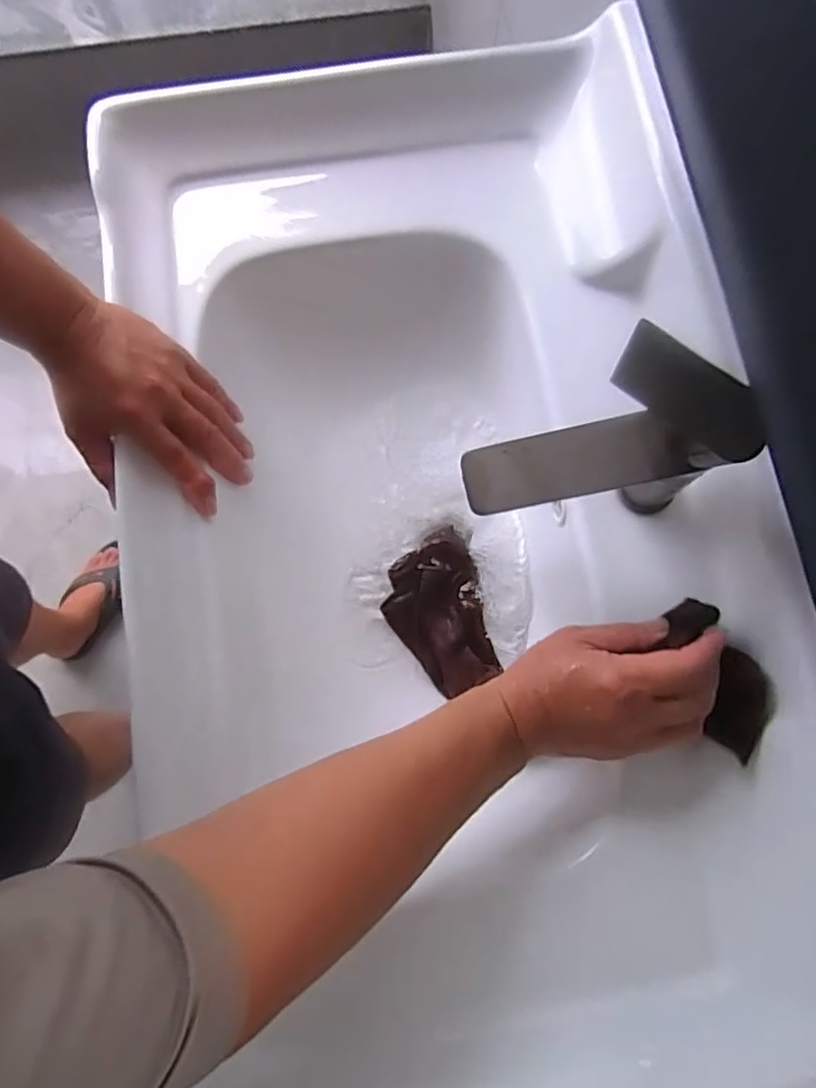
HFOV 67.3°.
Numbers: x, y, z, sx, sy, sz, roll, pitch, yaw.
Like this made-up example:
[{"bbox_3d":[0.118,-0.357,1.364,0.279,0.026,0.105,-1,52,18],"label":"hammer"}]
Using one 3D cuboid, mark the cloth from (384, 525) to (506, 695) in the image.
[{"bbox_3d":[0.033,0.067,0.581,0.094,0.014,0.143,-25,79,-5],"label":"cloth"}]

